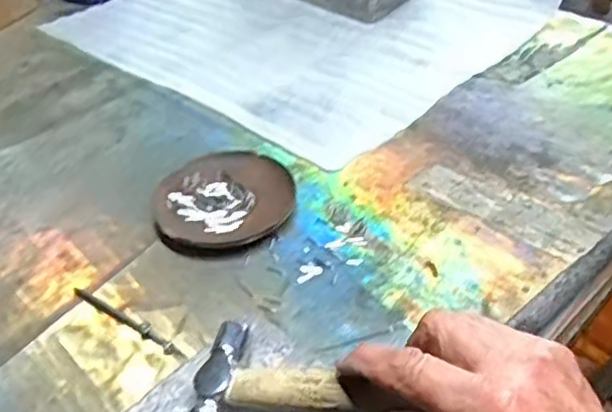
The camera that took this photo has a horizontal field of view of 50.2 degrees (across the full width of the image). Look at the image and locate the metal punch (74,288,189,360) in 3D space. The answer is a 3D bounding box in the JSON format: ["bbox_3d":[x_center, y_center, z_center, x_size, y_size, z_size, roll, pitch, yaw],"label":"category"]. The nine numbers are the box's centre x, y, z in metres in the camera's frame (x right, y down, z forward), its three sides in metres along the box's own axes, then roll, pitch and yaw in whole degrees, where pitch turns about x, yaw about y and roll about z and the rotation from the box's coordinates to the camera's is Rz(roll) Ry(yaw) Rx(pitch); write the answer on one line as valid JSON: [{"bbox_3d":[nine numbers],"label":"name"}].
[{"bbox_3d":[-0.122,0.078,0.446,0.106,0.004,0.009,24,48,28],"label":"metal punch"}]

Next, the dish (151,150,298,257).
[{"bbox_3d":[-0.069,-0.005,0.536,0.116,0.013,0.105,-26,46,-24],"label":"dish"}]

